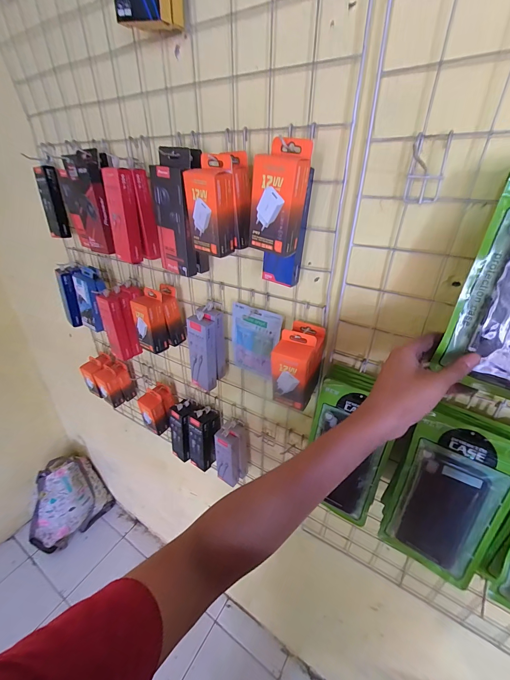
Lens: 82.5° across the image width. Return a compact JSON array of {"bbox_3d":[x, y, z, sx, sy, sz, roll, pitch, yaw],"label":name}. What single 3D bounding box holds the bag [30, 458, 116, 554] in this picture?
[{"bbox_3d":[-0.896,0.757,1.369,0.156,0.376,0.331,22,36,30],"label":"bag"}]

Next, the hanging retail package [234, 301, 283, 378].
[{"bbox_3d":[0.002,0.005,0.538,0.093,0.132,0.020,22,36,30],"label":"hanging retail package"}]

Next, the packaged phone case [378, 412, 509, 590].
[{"bbox_3d":[0.243,0.206,0.372,0.109,0.205,0.016,20,17,31],"label":"packaged phone case"}]

